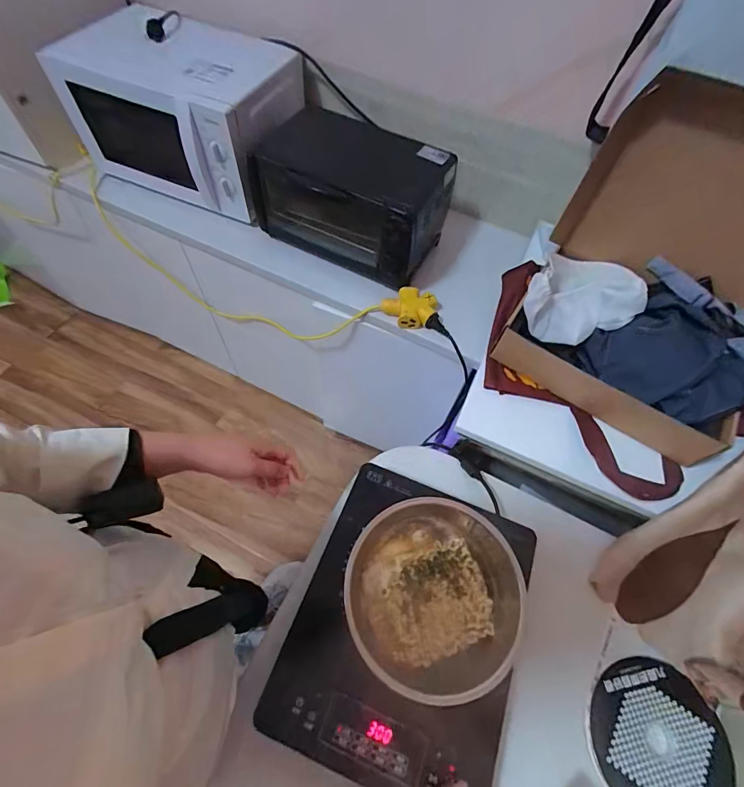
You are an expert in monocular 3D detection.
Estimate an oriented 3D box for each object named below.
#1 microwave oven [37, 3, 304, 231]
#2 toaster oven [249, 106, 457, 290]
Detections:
[{"bbox_3d":[-0.400,-0.623,0.882,0.484,0.252,0.275,22,61,9],"label":"microwave oven"},{"bbox_3d":[-0.043,-0.425,0.851,0.383,0.192,0.228,24,62,10],"label":"toaster oven"}]

